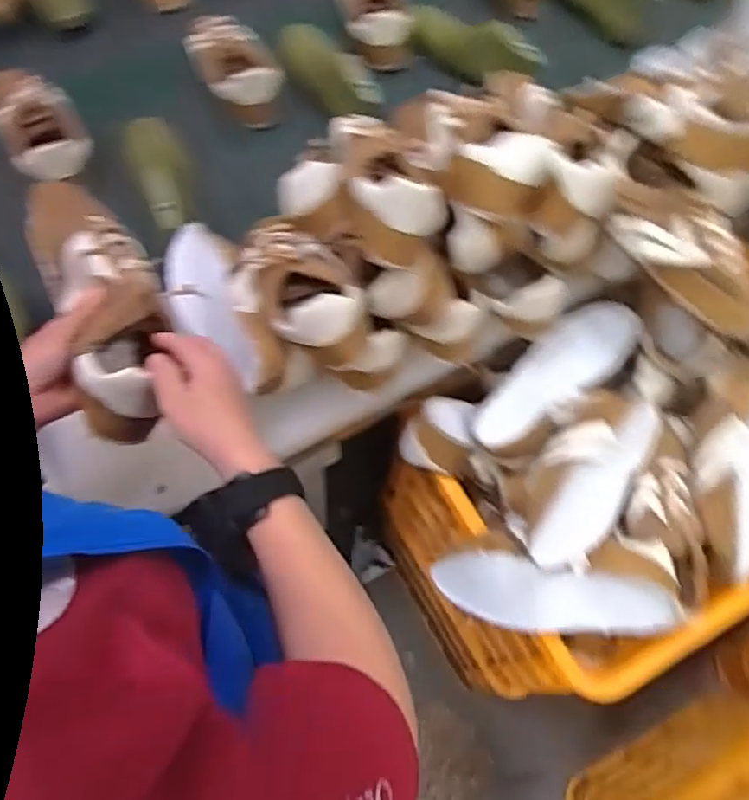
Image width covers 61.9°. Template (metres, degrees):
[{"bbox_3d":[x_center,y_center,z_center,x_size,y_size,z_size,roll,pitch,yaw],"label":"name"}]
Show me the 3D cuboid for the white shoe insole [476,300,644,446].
[{"bbox_3d":[0.218,-0.031,0.763,0.244,0.056,0.080,-34,72,-17],"label":"white shoe insole"}]

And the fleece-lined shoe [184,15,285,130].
[{"bbox_3d":[-0.201,-0.488,0.893,0.102,0.072,0.200,-25,70,-13],"label":"fleece-lined shoe"}]

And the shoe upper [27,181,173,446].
[{"bbox_3d":[-0.222,-0.080,0.518,0.086,0.071,0.222,-17,80,-10],"label":"shoe upper"}]

